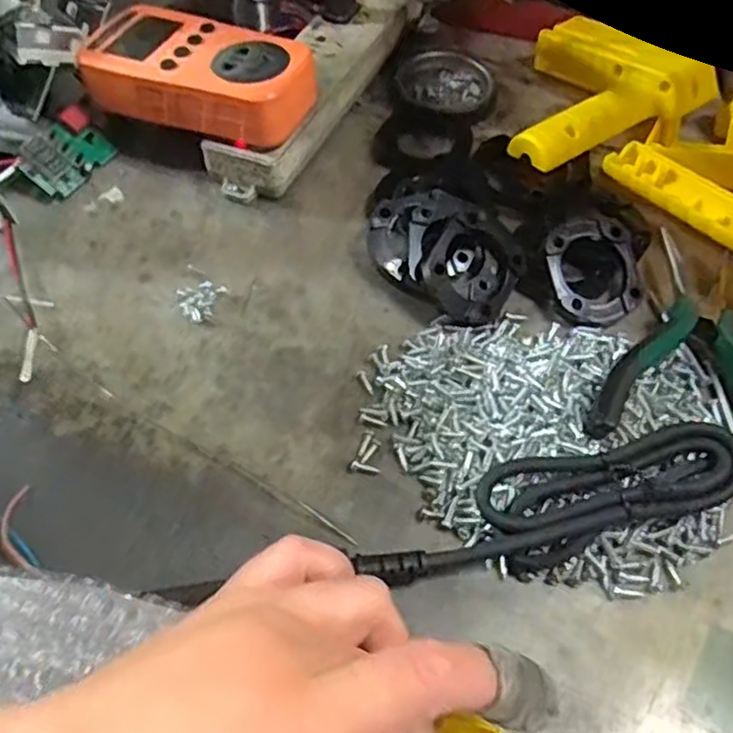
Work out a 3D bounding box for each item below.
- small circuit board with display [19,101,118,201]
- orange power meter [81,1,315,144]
[{"bbox_3d":[-0.174,-0.125,0.399,0.008,0.035,0.055,-15,36,44],"label":"small circuit board with display"},{"bbox_3d":[-0.094,-0.166,0.385,0.120,0.031,0.063,20,58,10],"label":"orange power meter"}]

